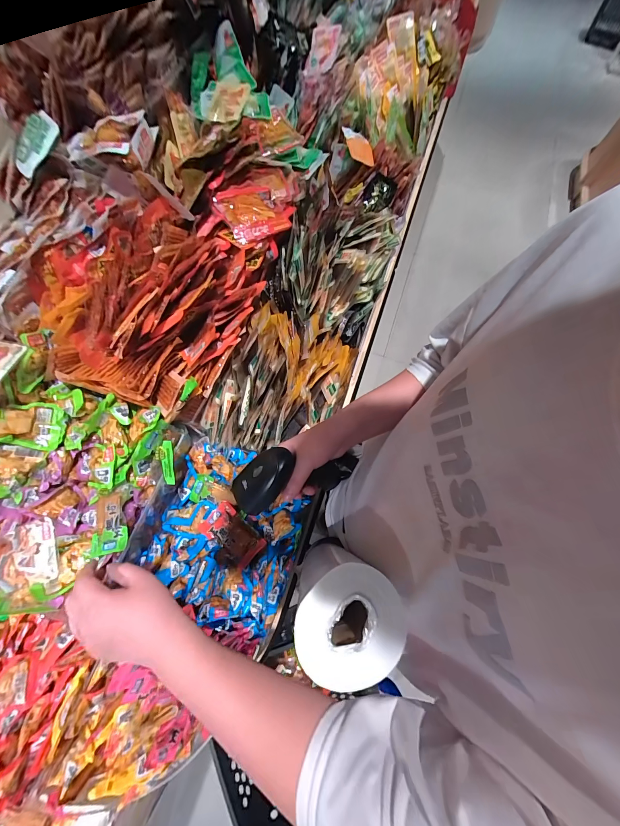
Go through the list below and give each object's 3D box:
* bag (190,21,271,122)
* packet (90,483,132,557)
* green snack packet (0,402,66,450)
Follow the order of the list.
[{"bbox_3d":[-0.184,-0.720,0.647,0.156,0.077,0.221,-16,71,-6],"label":"bag"},{"bbox_3d":[-0.292,0.155,0.443,0.056,0.020,0.093,-10,70,-4],"label":"packet"},{"bbox_3d":[-0.417,0.015,0.438,0.015,0.096,0.066,8,82,47],"label":"green snack packet"}]

